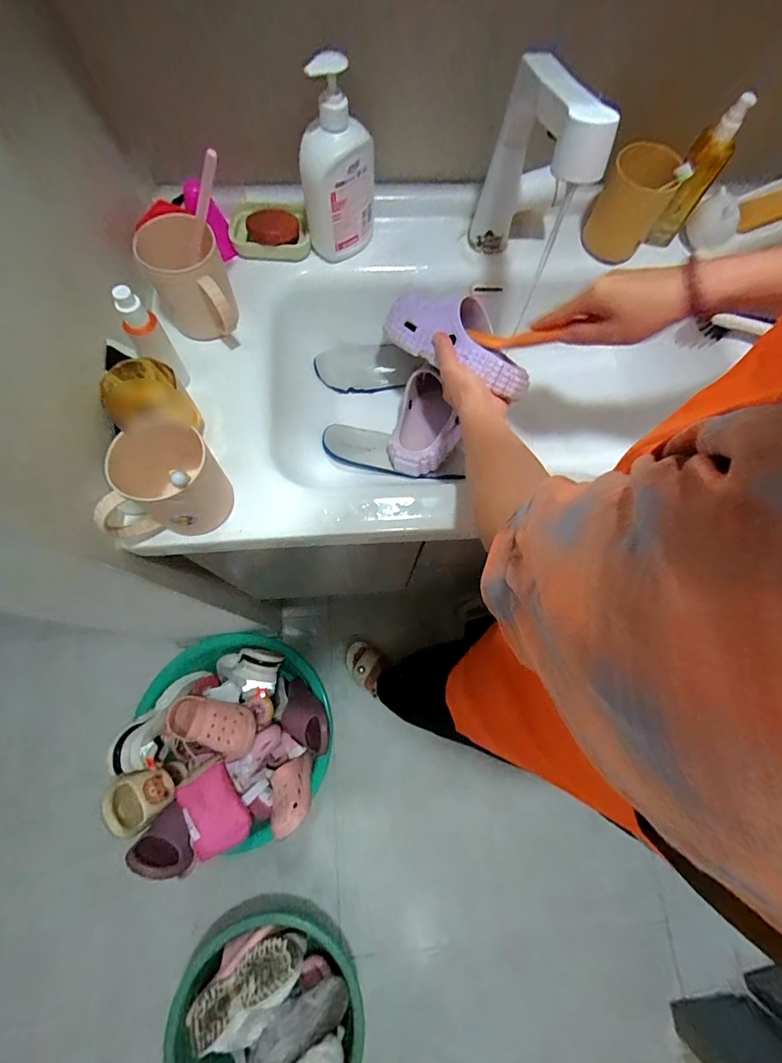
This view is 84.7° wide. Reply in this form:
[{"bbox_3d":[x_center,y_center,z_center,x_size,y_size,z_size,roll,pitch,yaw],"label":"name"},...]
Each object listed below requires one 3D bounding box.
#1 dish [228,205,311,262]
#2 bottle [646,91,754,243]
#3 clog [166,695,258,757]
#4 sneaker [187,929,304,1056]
[{"bbox_3d":[-0.155,-0.383,0.551,0.095,0.033,0.066,-10,73,-5],"label":"dish"},{"bbox_3d":[0.372,-0.443,0.530,0.049,0.153,0.040,-7,66,-14],"label":"bottle"},{"bbox_3d":[-0.408,0.430,0.962,0.217,0.066,0.099,5,71,20],"label":"clog"},{"bbox_3d":[-0.300,1.011,0.935,0.244,0.080,0.122,-27,75,-23],"label":"sneaker"}]

